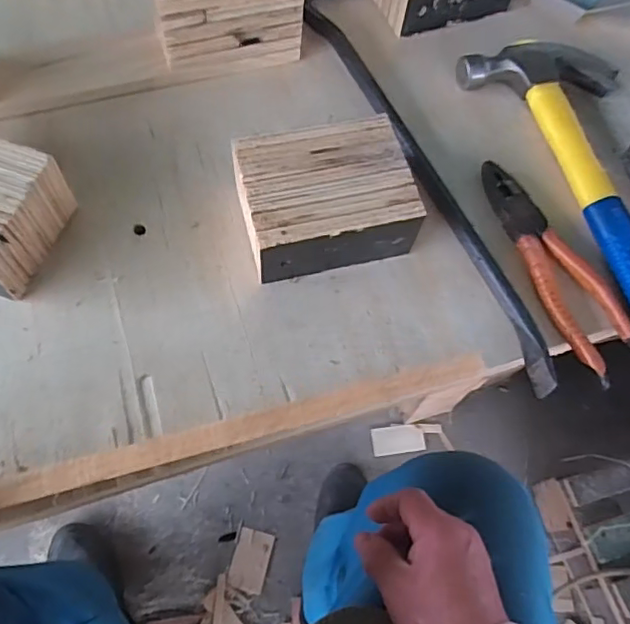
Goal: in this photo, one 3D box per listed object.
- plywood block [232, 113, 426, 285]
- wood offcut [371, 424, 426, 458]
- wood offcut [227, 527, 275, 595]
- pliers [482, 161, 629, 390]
[{"bbox_3d":[0.008,-0.082,0.441,0.124,0.062,0.100,-11,65,-7],"label":"plywood block"},{"bbox_3d":[0.152,0.233,1.064,0.095,0.011,0.053,-6,66,-7],"label":"wood offcut"},{"bbox_3d":[-0.106,0.414,0.972,0.060,0.005,0.093,13,65,2],"label":"wood offcut"},{"bbox_3d":[0.186,-0.039,0.455,0.052,0.012,0.195,-22,67,-12],"label":"pliers"}]

